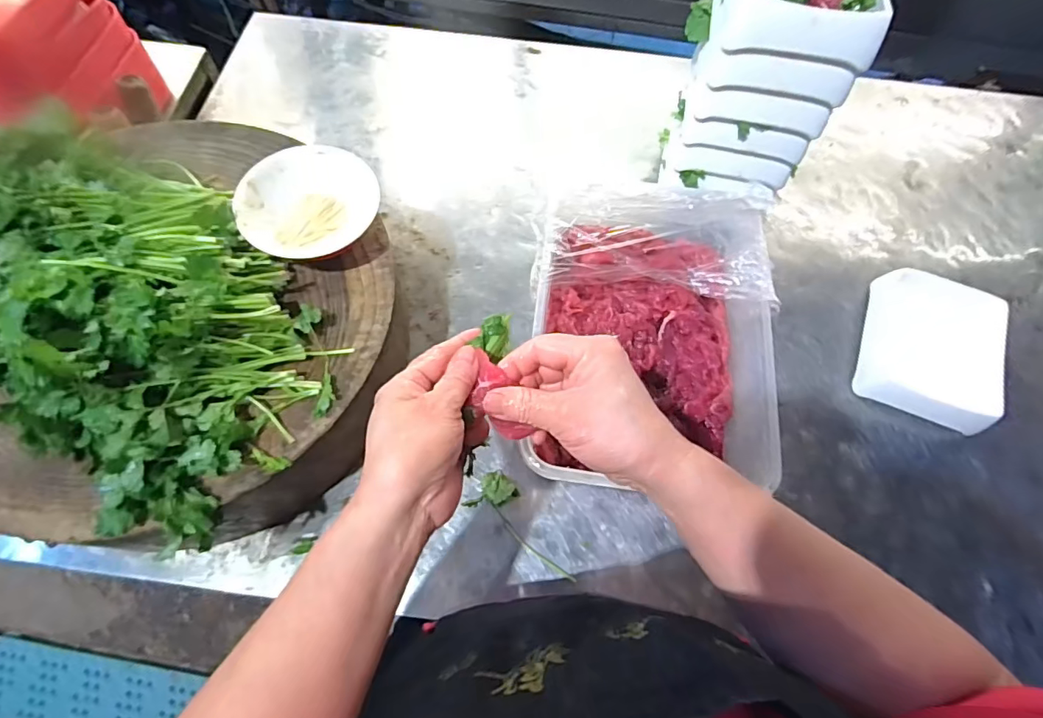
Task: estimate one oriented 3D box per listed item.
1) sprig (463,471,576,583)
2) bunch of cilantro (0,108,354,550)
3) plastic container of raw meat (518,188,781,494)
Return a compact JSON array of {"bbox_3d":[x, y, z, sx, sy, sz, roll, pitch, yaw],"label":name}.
[{"bbox_3d":[0.007,0.155,0.475,0.122,0.017,0.045,32,68,12],"label":"sprig"},{"bbox_3d":[-0.315,-0.047,0.388,0.339,0.095,0.213,39,70,14],"label":"bunch of cilantro"},{"bbox_3d":[0.122,-0.019,0.493,0.219,0.106,0.272,2,65,-2],"label":"plastic container of raw meat"}]

